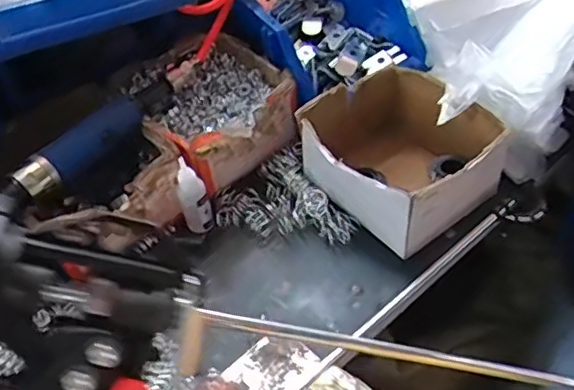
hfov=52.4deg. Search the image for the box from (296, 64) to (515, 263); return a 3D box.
[{"bbox_3d":[0.101,-0.035,0.529,0.142,0.078,0.150,-33,51,-23],"label":"box"}]

